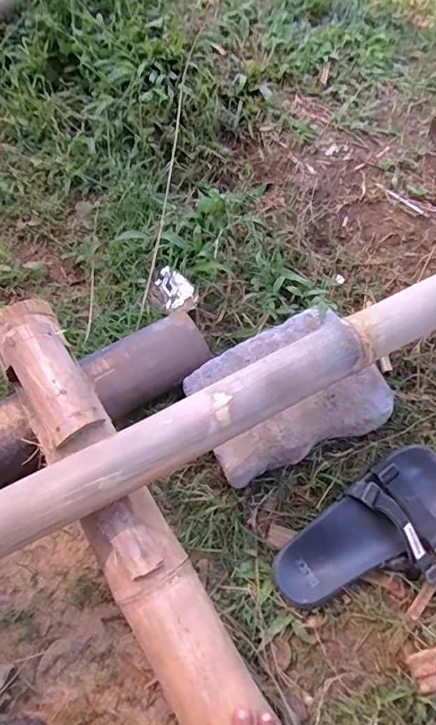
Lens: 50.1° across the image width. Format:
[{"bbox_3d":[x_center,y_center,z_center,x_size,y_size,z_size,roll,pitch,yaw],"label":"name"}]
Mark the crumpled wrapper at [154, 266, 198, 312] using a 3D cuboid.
[{"bbox_3d":[-0.074,-0.127,0.808,0.056,0.013,0.087,-21,64,-10],"label":"crumpled wrapper"}]

